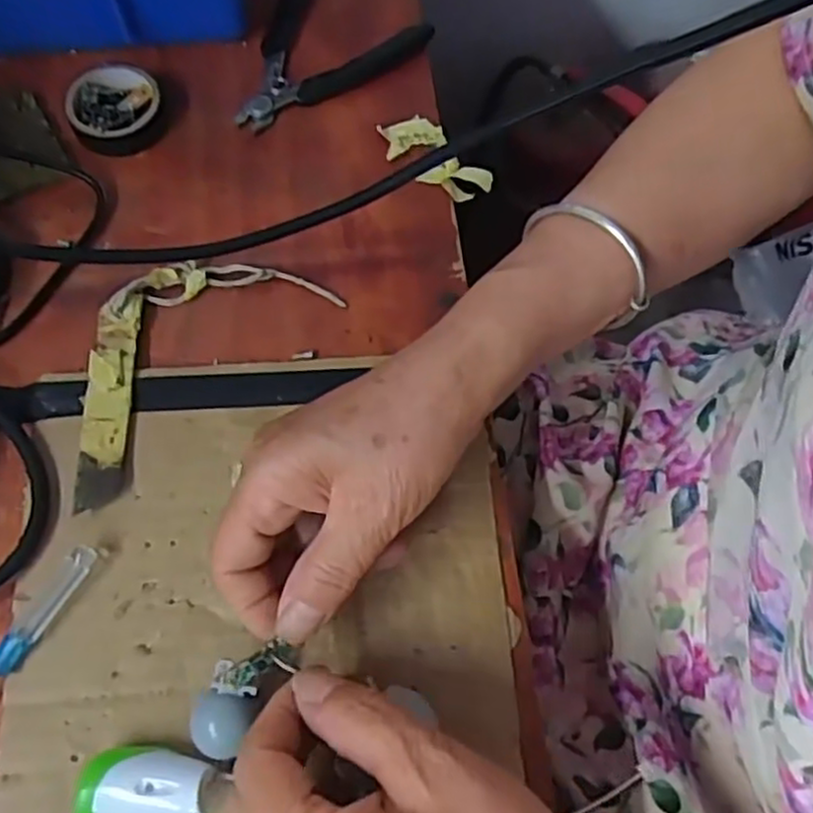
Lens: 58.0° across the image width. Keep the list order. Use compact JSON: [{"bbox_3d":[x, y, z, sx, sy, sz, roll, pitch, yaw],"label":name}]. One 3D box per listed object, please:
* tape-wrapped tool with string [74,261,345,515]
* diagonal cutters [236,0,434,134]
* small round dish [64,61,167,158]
[{"bbox_3d":[-0.106,-0.028,0.330,0.141,0.011,0.077,-42,76,-15],"label":"tape-wrapped tool with string"},{"bbox_3d":[-0.055,-0.197,0.396,0.087,0.007,0.117,39,73,12],"label":"diagonal cutters"},{"bbox_3d":[-0.146,-0.152,0.370,0.043,0.015,0.045,1,69,-2],"label":"small round dish"}]

